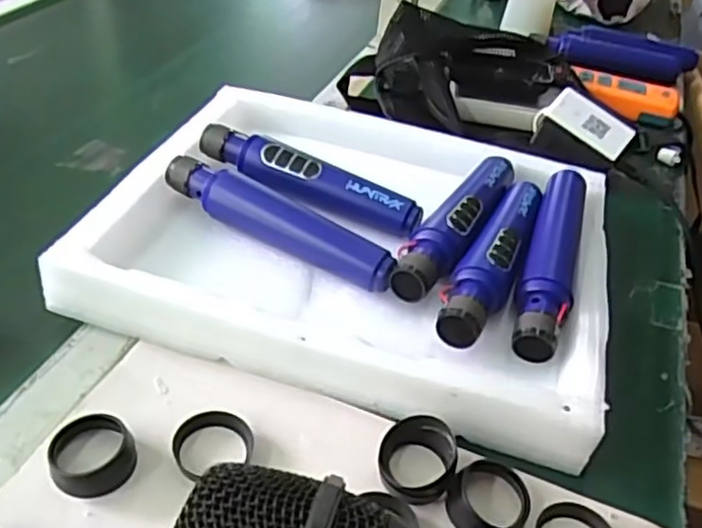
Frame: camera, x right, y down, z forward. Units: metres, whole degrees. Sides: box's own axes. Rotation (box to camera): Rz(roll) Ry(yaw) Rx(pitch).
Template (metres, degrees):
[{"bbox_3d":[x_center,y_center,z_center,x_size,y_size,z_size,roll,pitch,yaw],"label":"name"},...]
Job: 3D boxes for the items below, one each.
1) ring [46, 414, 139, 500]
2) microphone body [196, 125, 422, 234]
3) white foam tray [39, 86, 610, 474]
[{"bbox_3d":[-0.139,0.103,0.369,0.042,0.016,0.042,4,39,-4],"label":"ring"},{"bbox_3d":[-0.037,-0.069,0.536,0.190,0.028,0.027,23,42,18],"label":"microphone body"},{"bbox_3d":[0.009,-0.021,0.517,0.351,0.058,0.281,15,40,10],"label":"white foam tray"}]

